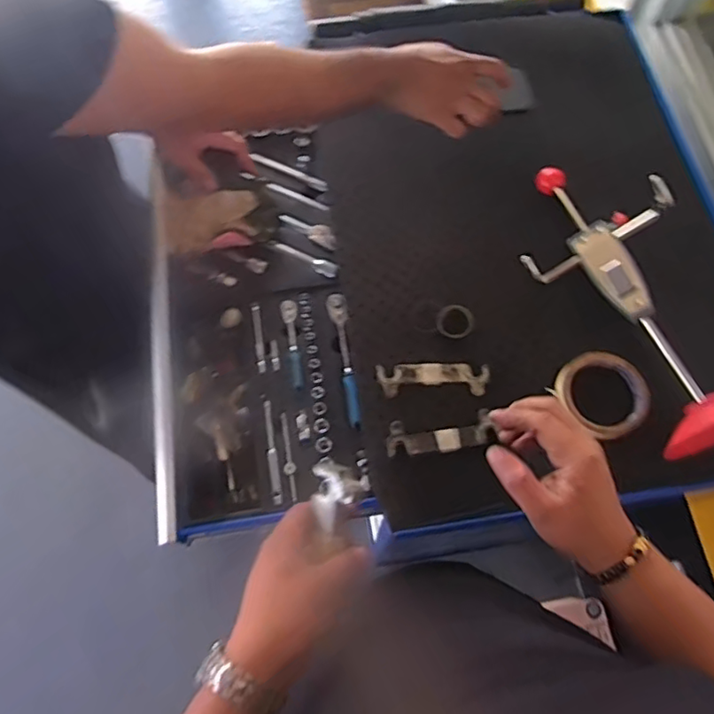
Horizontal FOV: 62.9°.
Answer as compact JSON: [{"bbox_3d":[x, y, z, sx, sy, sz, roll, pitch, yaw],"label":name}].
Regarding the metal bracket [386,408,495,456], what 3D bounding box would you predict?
[{"bbox_3d":[0.084,0.079,0.600,0.106,0.014,0.036,-8,69,-1],"label":"metal bracket"}]

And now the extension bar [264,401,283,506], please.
[{"bbox_3d":[-0.102,0.115,0.705,0.012,0.010,0.123,-9,69,-3],"label":"extension bar"}]

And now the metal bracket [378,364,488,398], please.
[{"bbox_3d":[0.084,0.024,0.643,0.121,0.014,0.035,-1,69,0],"label":"metal bracket"}]

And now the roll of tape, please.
[{"bbox_3d":[0.265,0.035,0.625,0.092,0.020,0.084,0,69,1],"label":"roll of tape"}]

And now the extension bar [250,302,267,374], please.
[{"bbox_3d":[-0.128,-0.027,0.762,0.013,0.009,0.101,-10,69,-3],"label":"extension bar"}]

